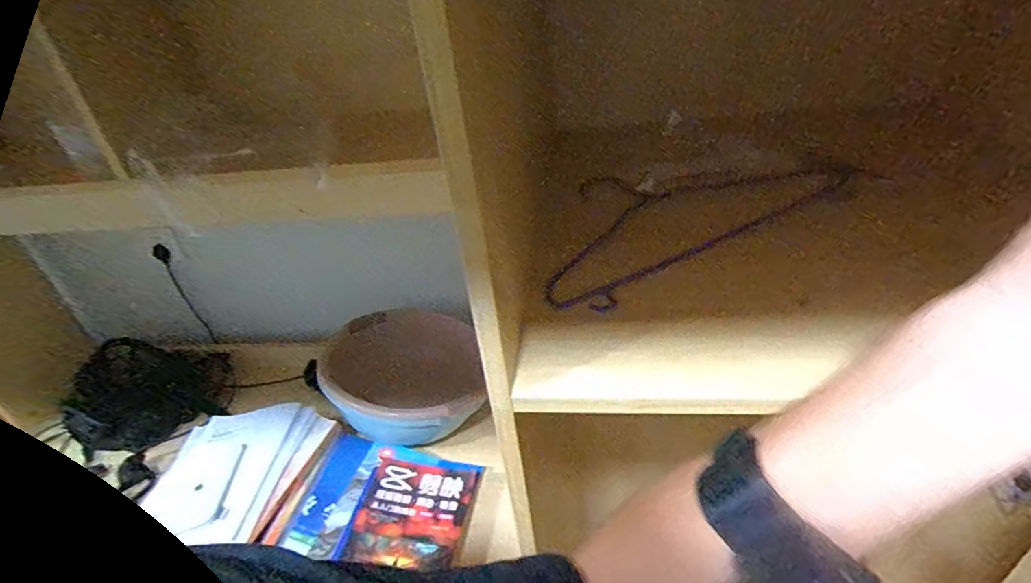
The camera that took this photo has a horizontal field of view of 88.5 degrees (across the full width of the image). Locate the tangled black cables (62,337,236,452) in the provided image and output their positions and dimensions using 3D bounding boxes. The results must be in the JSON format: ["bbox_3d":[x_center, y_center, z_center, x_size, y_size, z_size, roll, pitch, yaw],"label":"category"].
[{"bbox_3d":[-0.804,0.222,1.186,0.334,0.199,0.105,-16,36,-12],"label":"tangled black cables"}]

